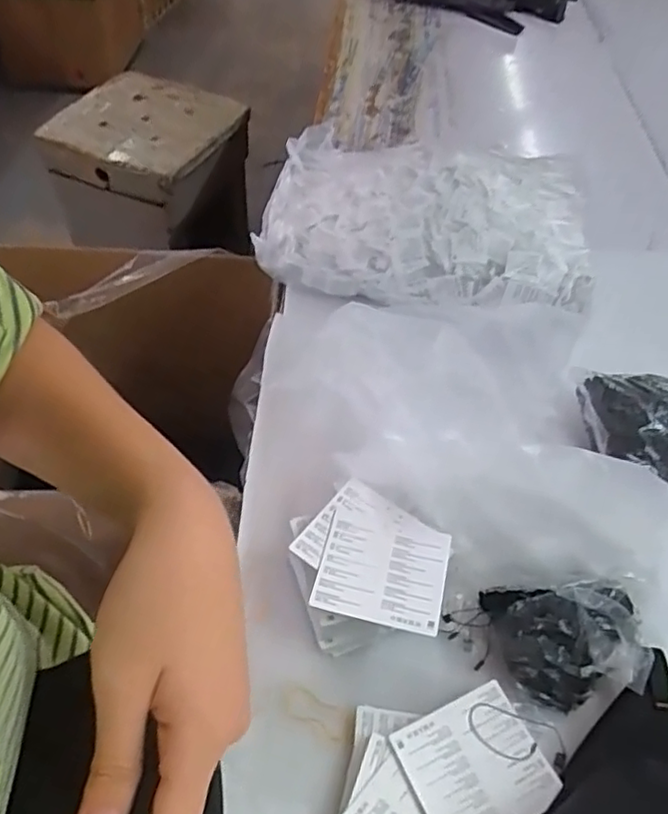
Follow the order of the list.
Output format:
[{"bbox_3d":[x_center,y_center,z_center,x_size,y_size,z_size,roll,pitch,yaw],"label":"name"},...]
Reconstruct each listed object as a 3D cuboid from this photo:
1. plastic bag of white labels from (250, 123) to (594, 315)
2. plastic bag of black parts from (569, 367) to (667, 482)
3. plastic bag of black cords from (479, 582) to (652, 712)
[{"bbox_3d":[0.116,-0.252,0.847,0.411,0.099,0.318,12,50,6],"label":"plastic bag of white labels"},{"bbox_3d":[0.344,0.019,0.676,0.178,0.044,0.113,4,49,-1],"label":"plastic bag of black parts"},{"bbox_3d":[0.188,0.187,0.519,0.123,0.079,0.086,5,49,0],"label":"plastic bag of black cords"}]

